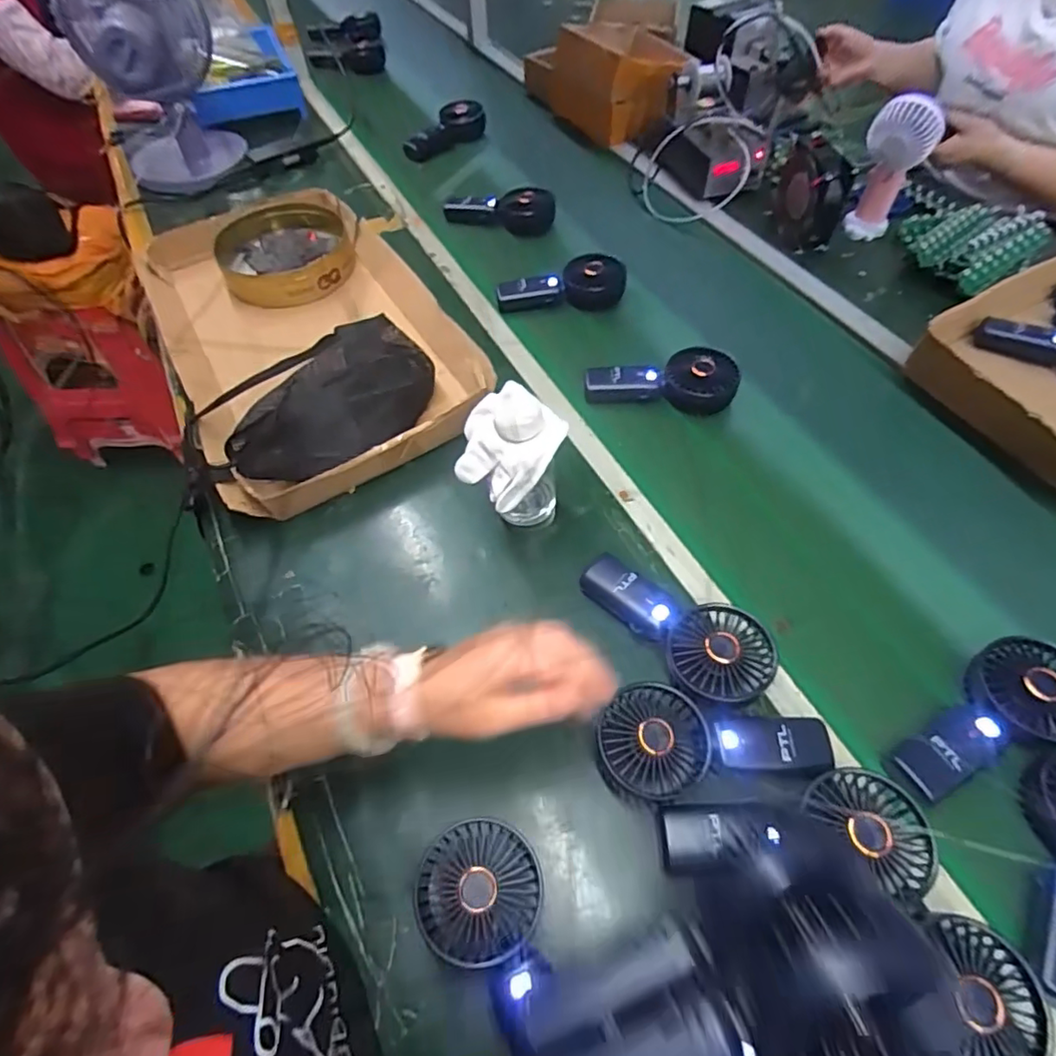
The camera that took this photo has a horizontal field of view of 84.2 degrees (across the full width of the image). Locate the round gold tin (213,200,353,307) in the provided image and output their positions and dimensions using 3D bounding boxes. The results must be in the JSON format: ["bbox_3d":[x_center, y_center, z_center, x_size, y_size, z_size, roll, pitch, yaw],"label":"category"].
[{"bbox_3d":[-0.361,-0.412,0.867,0.193,0.044,0.192,-22,58,-11],"label":"round gold tin"}]

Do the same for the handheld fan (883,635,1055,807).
[{"bbox_3d":[0.376,0.157,0.474,0.188,0.030,0.081,-26,59,-14],"label":"handheld fan"}]

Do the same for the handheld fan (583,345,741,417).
[{"bbox_3d":[0.162,-0.176,0.714,0.177,0.037,0.080,-8,56,-3],"label":"handheld fan"}]

